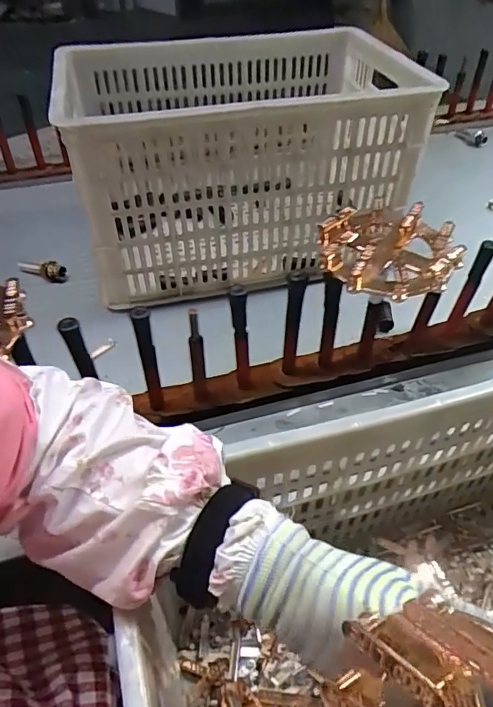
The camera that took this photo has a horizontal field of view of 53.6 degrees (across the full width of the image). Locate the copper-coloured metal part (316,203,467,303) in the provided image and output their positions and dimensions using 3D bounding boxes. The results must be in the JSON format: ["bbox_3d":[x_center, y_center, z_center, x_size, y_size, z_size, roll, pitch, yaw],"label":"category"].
[{"bbox_3d":[0.139,-0.104,0.484,0.130,0.035,0.126,-1,43,1],"label":"copper-coloured metal part"}]

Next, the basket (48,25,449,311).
[{"bbox_3d":[-0.009,-0.295,0.740,0.466,0.275,0.358,-12,44,-11],"label":"basket"}]

